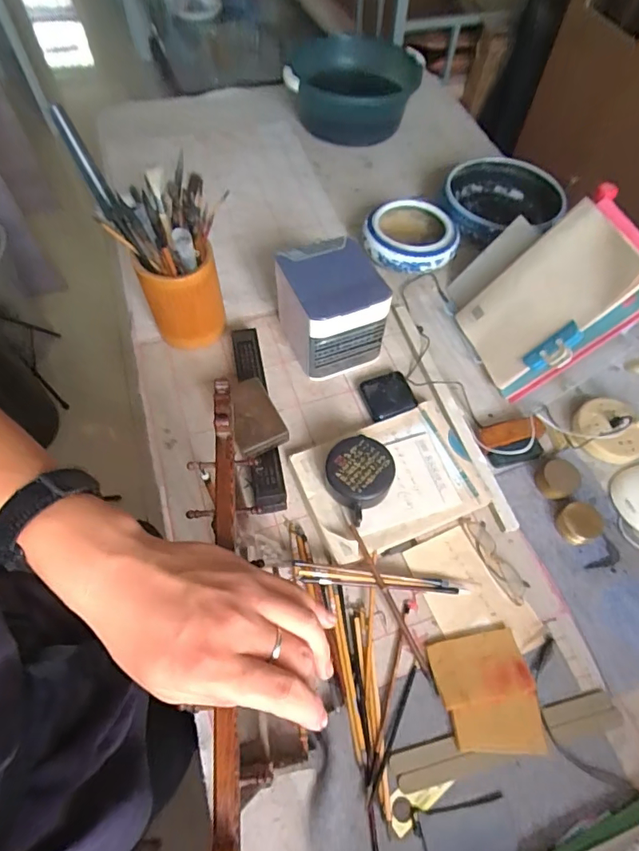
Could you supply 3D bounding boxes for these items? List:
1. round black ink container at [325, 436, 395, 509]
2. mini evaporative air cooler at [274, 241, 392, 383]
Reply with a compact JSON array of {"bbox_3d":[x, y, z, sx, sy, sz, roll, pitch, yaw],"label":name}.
[{"bbox_3d":[0.058,0.074,0.688,0.094,0.055,0.102,1,60,-1],"label":"round black ink container"},{"bbox_3d":[0.018,-0.202,0.816,0.143,0.159,0.166,-22,63,-13],"label":"mini evaporative air cooler"}]

